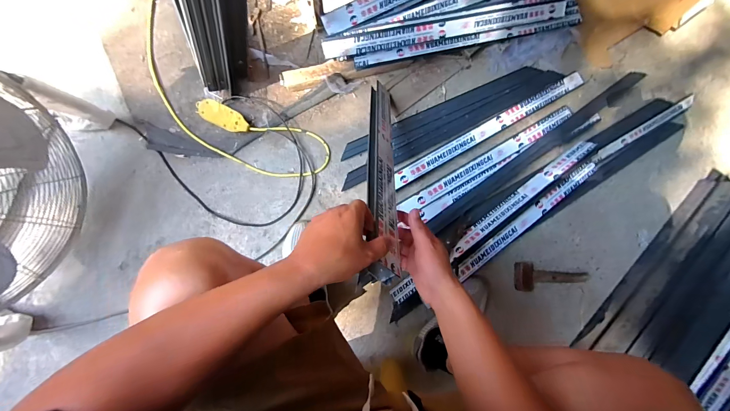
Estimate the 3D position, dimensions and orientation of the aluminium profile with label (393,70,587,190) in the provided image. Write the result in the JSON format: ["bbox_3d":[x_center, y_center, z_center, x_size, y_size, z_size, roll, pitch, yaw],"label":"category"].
[{"bbox_3d":[0.375,-0.233,0.918,0.665,0.032,0.050,-30,86,-6],"label":"aluminium profile with label"}]

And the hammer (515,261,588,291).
[{"bbox_3d":[0.539,0.203,0.884,0.221,0.033,0.081,1,83,-3],"label":"hammer"}]

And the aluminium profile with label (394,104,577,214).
[{"bbox_3d":[0.365,-0.136,0.908,0.599,0.026,0.048,-31,86,-6],"label":"aluminium profile with label"}]

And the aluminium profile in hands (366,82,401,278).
[{"bbox_3d":[0.039,-0.125,0.667,0.057,0.633,0.021,34,125,-25],"label":"aluminium profile in hands"}]

